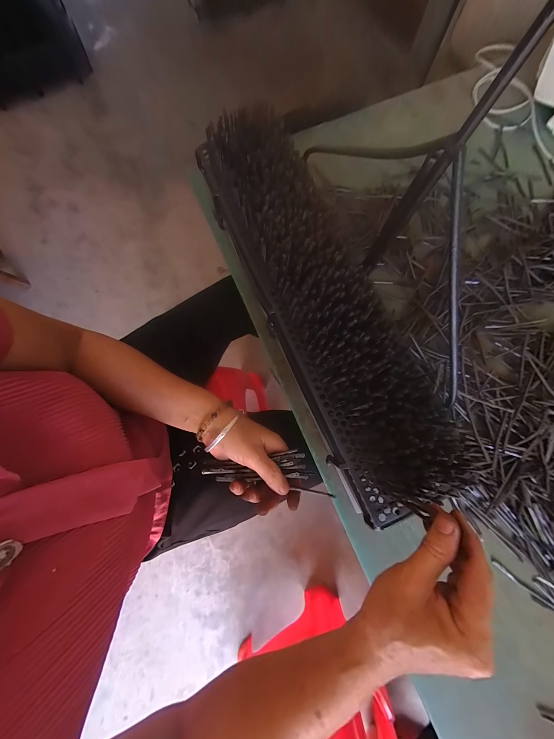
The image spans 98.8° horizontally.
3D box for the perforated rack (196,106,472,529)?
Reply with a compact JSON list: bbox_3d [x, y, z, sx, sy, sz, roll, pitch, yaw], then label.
[{"bbox_3d":[0.048,-0.101,0.321,0.129,0.069,0.569,-24,81,-4],"label":"perforated rack"}]

